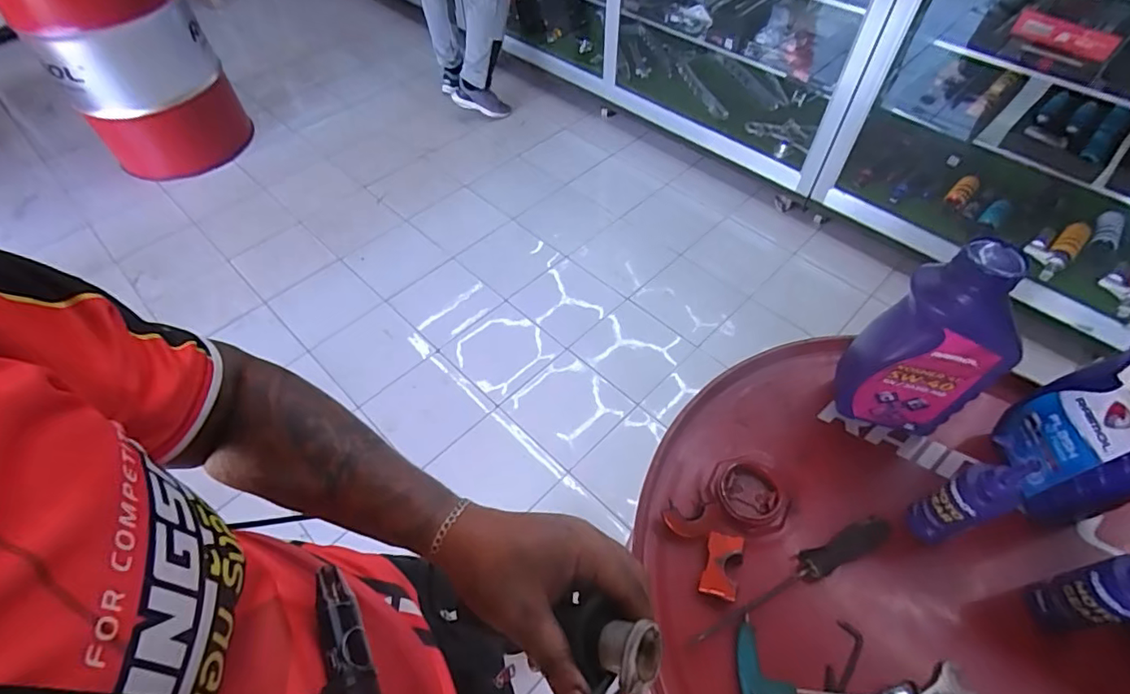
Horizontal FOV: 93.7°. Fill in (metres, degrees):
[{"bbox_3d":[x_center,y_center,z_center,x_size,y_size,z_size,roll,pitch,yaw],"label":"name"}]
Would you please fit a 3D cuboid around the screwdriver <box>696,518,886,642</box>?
[{"bbox_3d":[0.212,0.213,0.495,0.210,0.024,0.026,-20,56,-13],"label":"screwdriver"}]

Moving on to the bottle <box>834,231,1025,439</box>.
[{"bbox_3d":[0.347,-0.002,0.508,0.114,0.227,0.058,16,56,12],"label":"bottle"}]

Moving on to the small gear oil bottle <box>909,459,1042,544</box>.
[{"bbox_3d":[0.357,0.141,0.474,0.032,0.139,0.038,-18,56,-11],"label":"small gear oil bottle"}]

